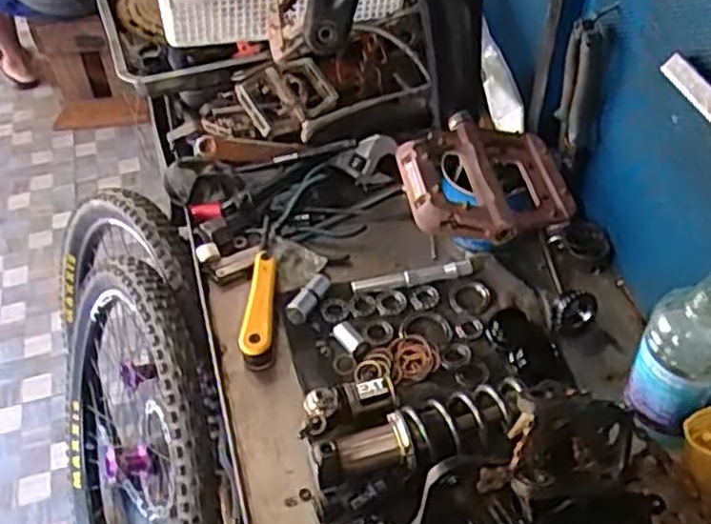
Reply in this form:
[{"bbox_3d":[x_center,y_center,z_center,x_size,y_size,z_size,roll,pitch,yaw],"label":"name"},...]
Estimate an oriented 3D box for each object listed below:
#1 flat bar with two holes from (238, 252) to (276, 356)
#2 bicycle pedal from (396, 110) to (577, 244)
[{"bbox_3d":[-0.096,0.039,0.741,0.030,0.014,0.130,0,46,2],"label":"flat bar with two holes"},{"bbox_3d":[0.086,-0.060,0.494,0.108,0.027,0.104,-7,47,-4],"label":"bicycle pedal"}]

